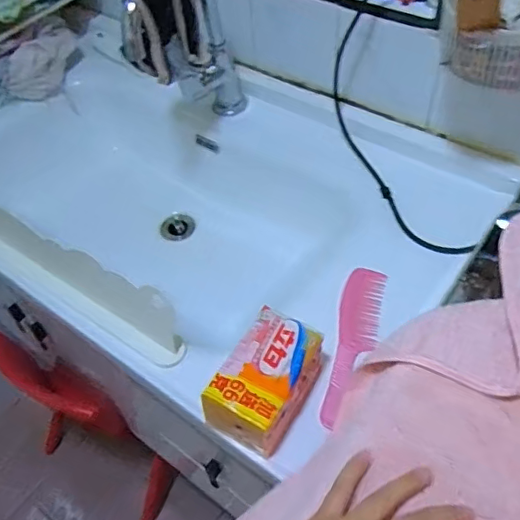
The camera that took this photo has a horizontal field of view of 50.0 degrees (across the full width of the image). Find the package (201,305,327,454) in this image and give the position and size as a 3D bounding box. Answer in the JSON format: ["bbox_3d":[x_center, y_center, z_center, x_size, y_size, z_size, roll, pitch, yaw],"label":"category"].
[{"bbox_3d":[0.005,0.120,0.540,0.073,0.068,0.122,24,57,22],"label":"package"}]

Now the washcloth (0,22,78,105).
[{"bbox_3d":[-0.383,-0.319,0.928,0.196,0.073,0.068,-39,58,-23],"label":"washcloth"}]

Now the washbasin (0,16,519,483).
[{"bbox_3d":[-0.113,-0.084,0.834,0.779,0.246,0.495,31,60,26],"label":"washbasin"}]

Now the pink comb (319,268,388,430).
[{"bbox_3d":[0.105,0.091,0.608,0.045,0.009,0.184,13,63,6],"label":"pink comb"}]

